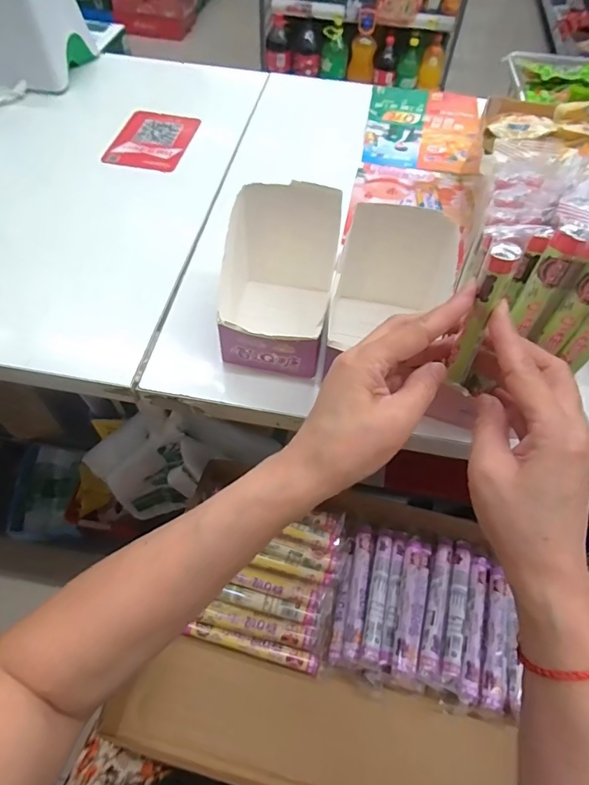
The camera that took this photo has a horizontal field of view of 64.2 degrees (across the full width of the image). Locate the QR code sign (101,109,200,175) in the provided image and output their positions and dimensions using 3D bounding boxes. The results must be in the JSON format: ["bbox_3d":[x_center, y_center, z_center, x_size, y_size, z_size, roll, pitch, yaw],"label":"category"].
[{"bbox_3d":[-0.173,-0.315,0.585,0.090,0.008,0.117,11,57,2],"label":"QR code sign"}]

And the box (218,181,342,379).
[{"bbox_3d":[-0.017,-0.084,0.396,0.093,0.100,0.114,12,58,5],"label":"box"}]

